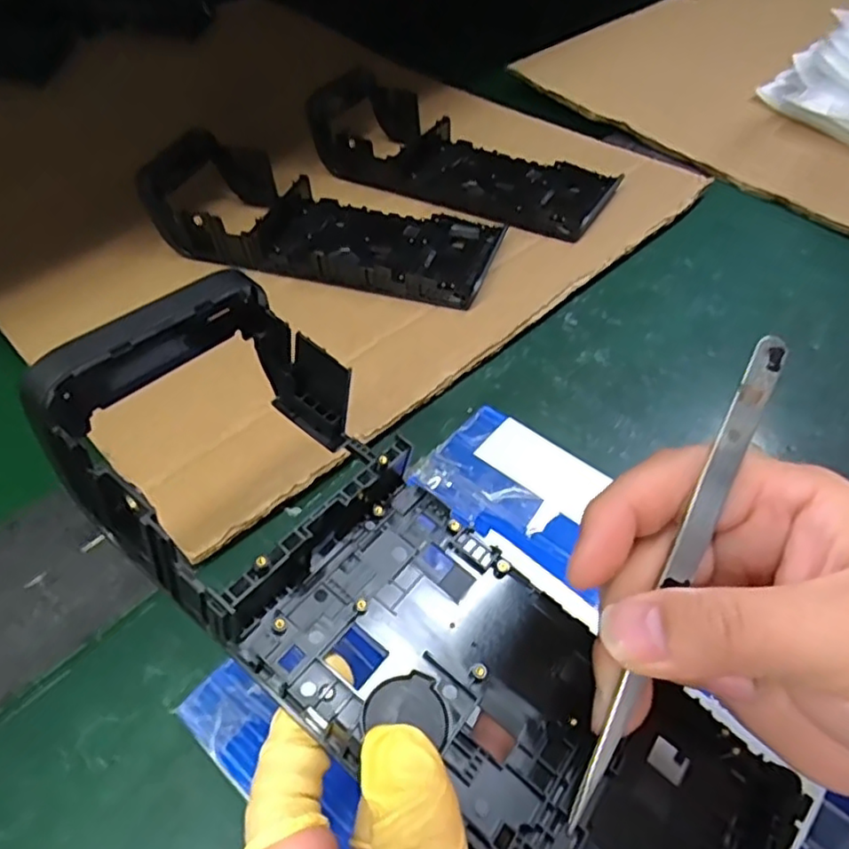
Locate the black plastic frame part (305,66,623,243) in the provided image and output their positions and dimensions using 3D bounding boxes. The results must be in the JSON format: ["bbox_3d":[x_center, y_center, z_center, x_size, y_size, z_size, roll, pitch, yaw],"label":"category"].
[{"bbox_3d":[0.015,-0.194,0.439,0.232,0.034,0.077,26,55,21],"label":"black plastic frame part"}]

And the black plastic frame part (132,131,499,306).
[{"bbox_3d":[-0.064,-0.129,0.390,0.216,0.037,0.083,16,53,15],"label":"black plastic frame part"}]

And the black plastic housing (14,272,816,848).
[{"bbox_3d":[-0.003,0.051,0.175,0.219,0.043,0.083,42,62,9],"label":"black plastic housing"}]

